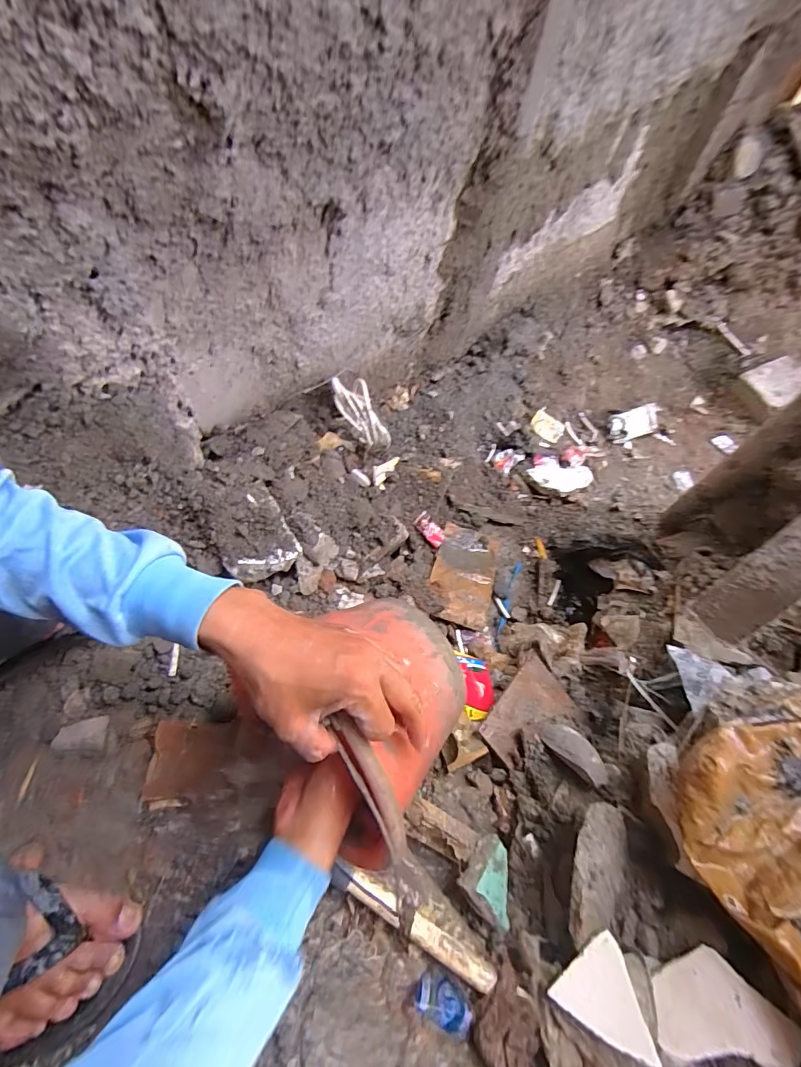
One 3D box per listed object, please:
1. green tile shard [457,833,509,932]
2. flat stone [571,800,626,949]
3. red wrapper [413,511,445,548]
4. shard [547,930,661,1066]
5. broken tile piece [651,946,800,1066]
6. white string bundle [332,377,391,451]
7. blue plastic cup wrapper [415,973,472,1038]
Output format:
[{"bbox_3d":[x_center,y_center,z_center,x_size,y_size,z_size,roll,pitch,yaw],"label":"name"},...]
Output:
[{"bbox_3d":[0.111,0.407,0.528,0.068,0.016,0.074,46,44,8],"label":"green tile shard"},{"bbox_3d":[0.216,0.361,0.477,0.082,0.017,0.130,38,55,-21],"label":"flat stone"},{"bbox_3d":[0.066,-0.010,0.992,0.075,0.007,0.054,44,53,-10],"label":"red wrapper"},{"bbox_3d":[0.188,0.422,0.397,0.073,0.007,0.077,-30,40,-17],"label":"shard"},{"bbox_3d":[0.295,0.435,0.411,0.112,0.005,0.074,-4,50,15],"label":"broken tile piece"},{"bbox_3d":[-0.093,-0.274,1.025,0.080,0.150,0.158,-26,68,-16],"label":"white string bundle"},{"bbox_3d":[0.037,0.441,0.419,0.059,0.036,0.021,28,98,-2],"label":"blue plastic cup wrapper"}]

